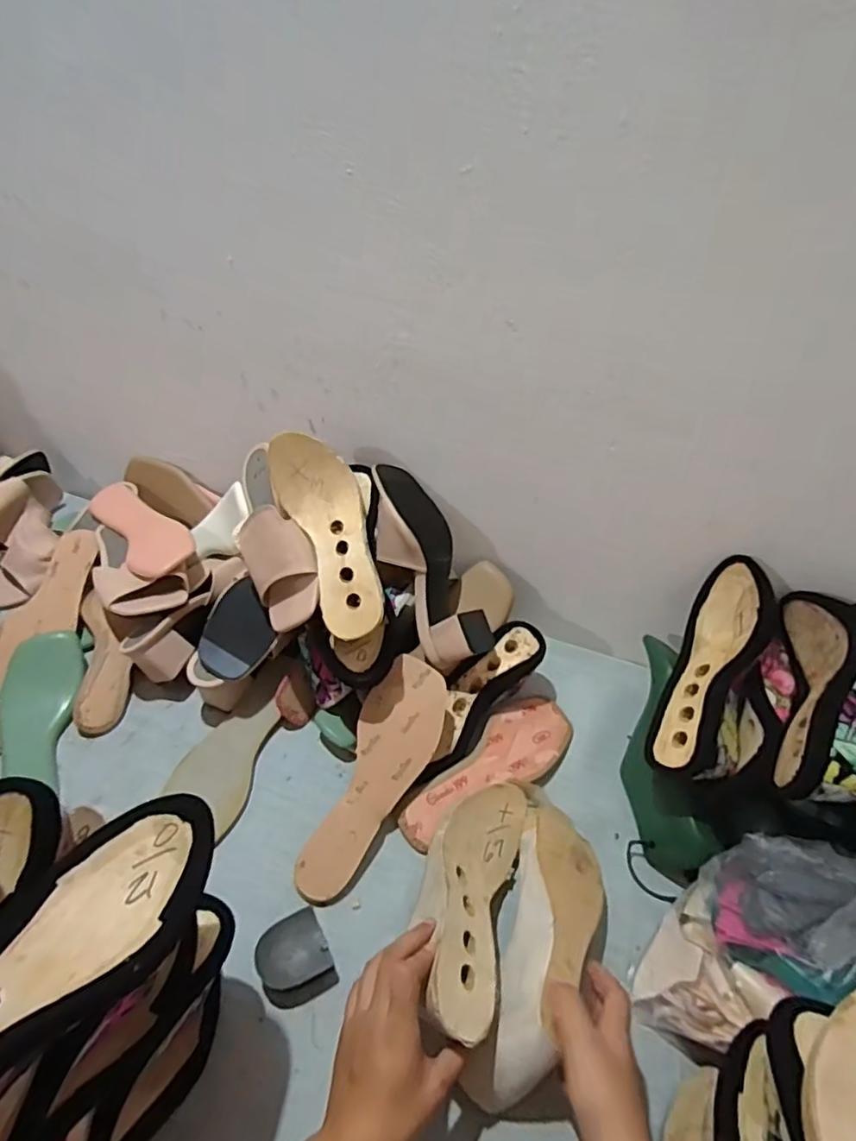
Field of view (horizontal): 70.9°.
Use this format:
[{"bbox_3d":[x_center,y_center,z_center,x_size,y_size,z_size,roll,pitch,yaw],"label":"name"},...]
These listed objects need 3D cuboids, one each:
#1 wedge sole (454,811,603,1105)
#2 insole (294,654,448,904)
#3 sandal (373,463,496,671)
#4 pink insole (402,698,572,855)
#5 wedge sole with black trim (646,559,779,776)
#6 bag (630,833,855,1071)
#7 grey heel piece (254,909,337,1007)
[{"bbox_3d":[0.096,0.312,0.508,0.077,0.078,0.228,18,40,14],"label":"wedge sole"},{"bbox_3d":[-0.048,0.205,0.608,0.082,0.009,0.243,19,63,6],"label":"insole"},{"bbox_3d":[-0.003,-0.008,0.691,0.096,0.071,0.238,-19,84,-23],"label":"sandal"},{"bbox_3d":[0.072,0.214,0.653,0.230,0.014,0.078,-29,52,-31],"label":"pink insole"},{"bbox_3d":[0.285,0.097,0.599,0.073,0.067,0.236,24,64,20],"label":"wedge sole with black trim"},{"bbox_3d":[0.323,0.314,0.478,0.265,0.138,0.153,13,43,9],"label":"bag"},{"bbox_3d":[-0.115,0.333,0.515,0.057,0.027,0.060,-19,48,-23],"label":"grey heel piece"}]

